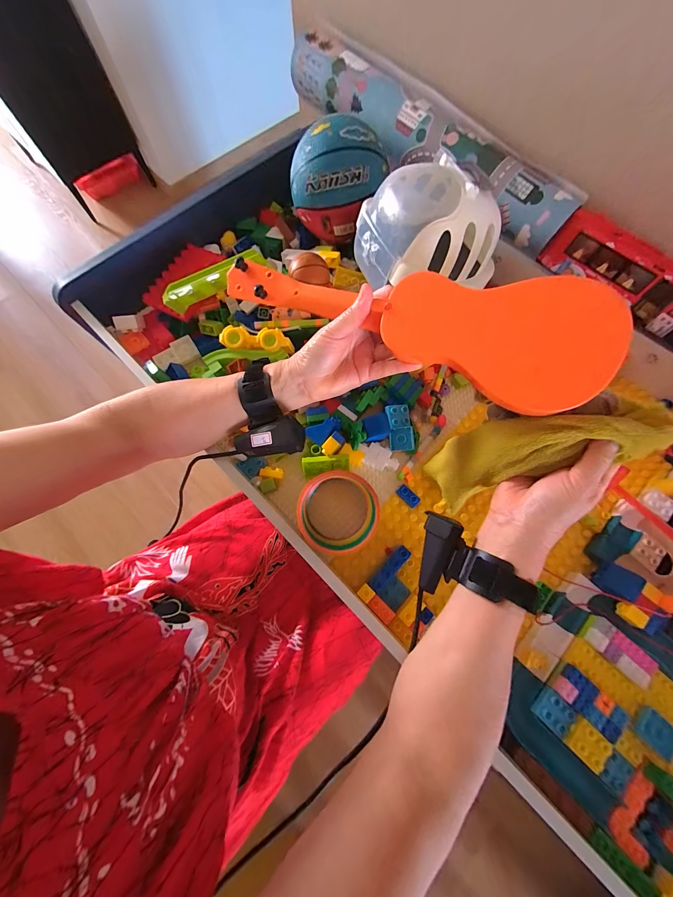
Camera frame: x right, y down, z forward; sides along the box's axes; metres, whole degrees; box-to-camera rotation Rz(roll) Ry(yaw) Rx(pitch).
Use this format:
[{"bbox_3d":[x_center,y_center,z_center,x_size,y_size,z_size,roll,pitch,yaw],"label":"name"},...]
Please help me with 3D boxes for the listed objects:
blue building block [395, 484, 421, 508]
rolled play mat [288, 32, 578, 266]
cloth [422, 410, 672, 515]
[{"bbox_3d":[0.097,0.065,0.405,0.016,0.011,0.033,-40,77,-11],"label":"blue building block"},{"bbox_3d":[0.122,-0.466,0.451,0.501,0.070,0.076,39,77,10],"label":"rolled play mat"},{"bbox_3d":[0.176,0.013,0.304,0.074,0.215,0.070,7,70,-31],"label":"cloth"}]

